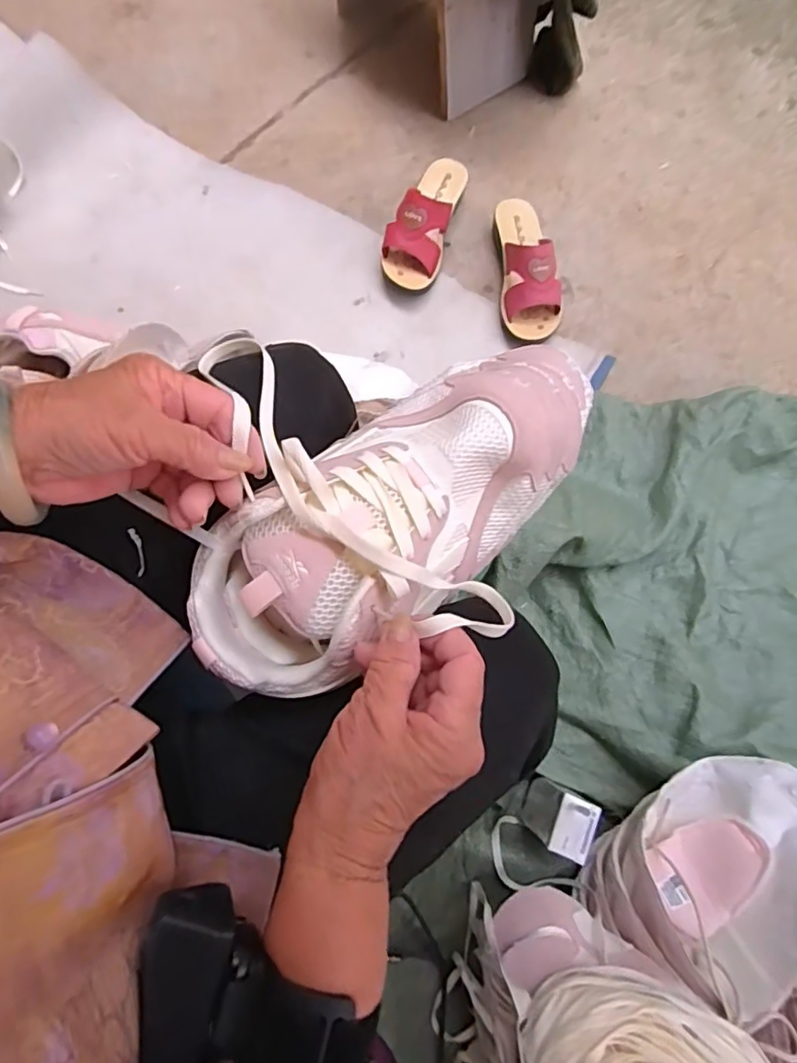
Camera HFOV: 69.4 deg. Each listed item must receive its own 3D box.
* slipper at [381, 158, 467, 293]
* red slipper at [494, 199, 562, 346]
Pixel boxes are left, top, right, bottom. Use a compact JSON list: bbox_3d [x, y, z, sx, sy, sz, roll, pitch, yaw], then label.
[{"bbox_3d":[0.037,-0.465,0.849,0.084,0.079,0.218,17,78,3],"label":"slipper"},{"bbox_3d":[0.184,-0.377,0.828,0.076,0.088,0.242,-2,77,-1],"label":"red slipper"}]

